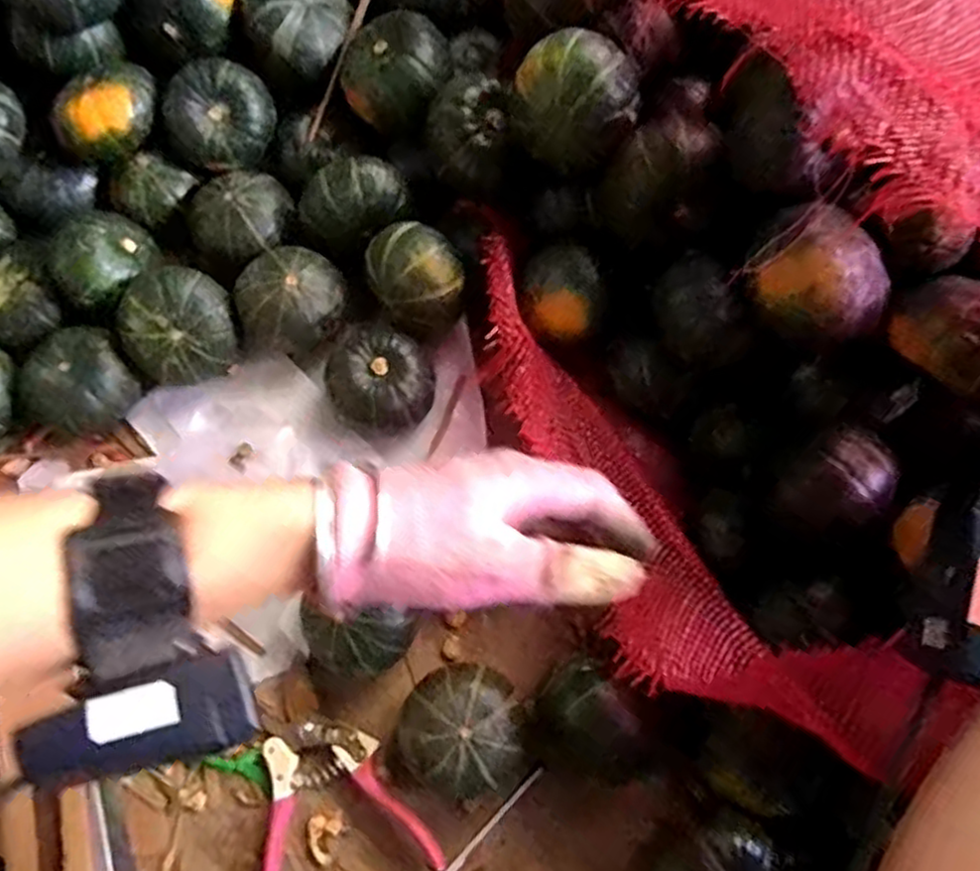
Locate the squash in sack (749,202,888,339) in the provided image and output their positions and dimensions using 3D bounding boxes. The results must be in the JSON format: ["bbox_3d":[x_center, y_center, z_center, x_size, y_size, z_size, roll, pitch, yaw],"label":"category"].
[{"bbox_3d":[0.216,-0.100,0.485,0.092,0.079,0.068,33,78,10],"label":"squash in sack"}]

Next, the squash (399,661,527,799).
[{"bbox_3d":[-0.019,0.229,0.558,0.095,0.066,0.096,34,78,11],"label":"squash"}]

